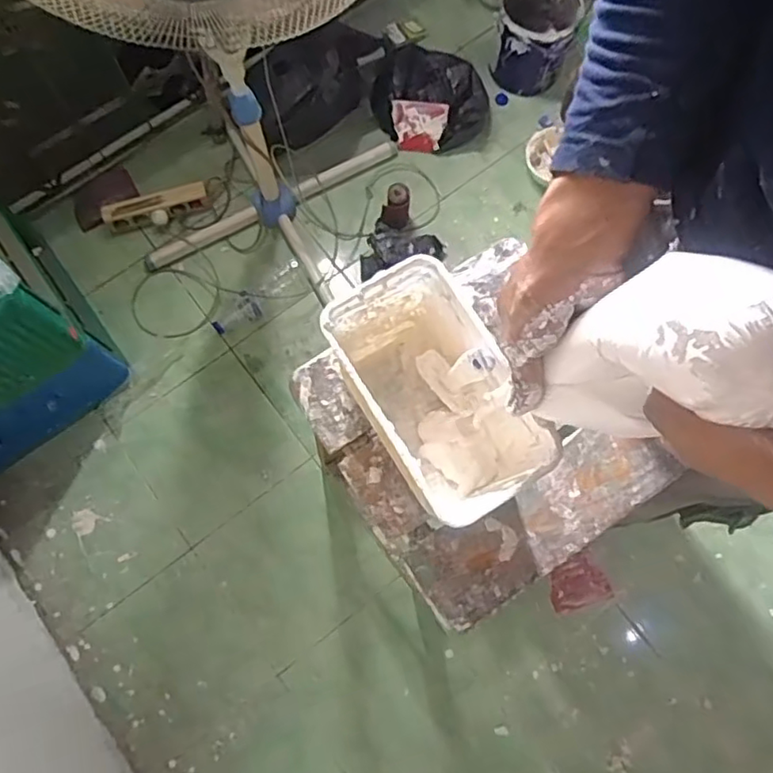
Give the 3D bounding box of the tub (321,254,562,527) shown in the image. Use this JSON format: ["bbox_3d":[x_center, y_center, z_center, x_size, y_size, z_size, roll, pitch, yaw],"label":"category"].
[{"bbox_3d":[0.043,0.014,0.536,0.103,0.158,0.194,-32,78,-8],"label":"tub"}]

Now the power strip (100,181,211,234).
[{"bbox_3d":[-0.509,-0.396,1.375,0.225,0.050,0.061,-18,75,-3],"label":"power strip"}]

